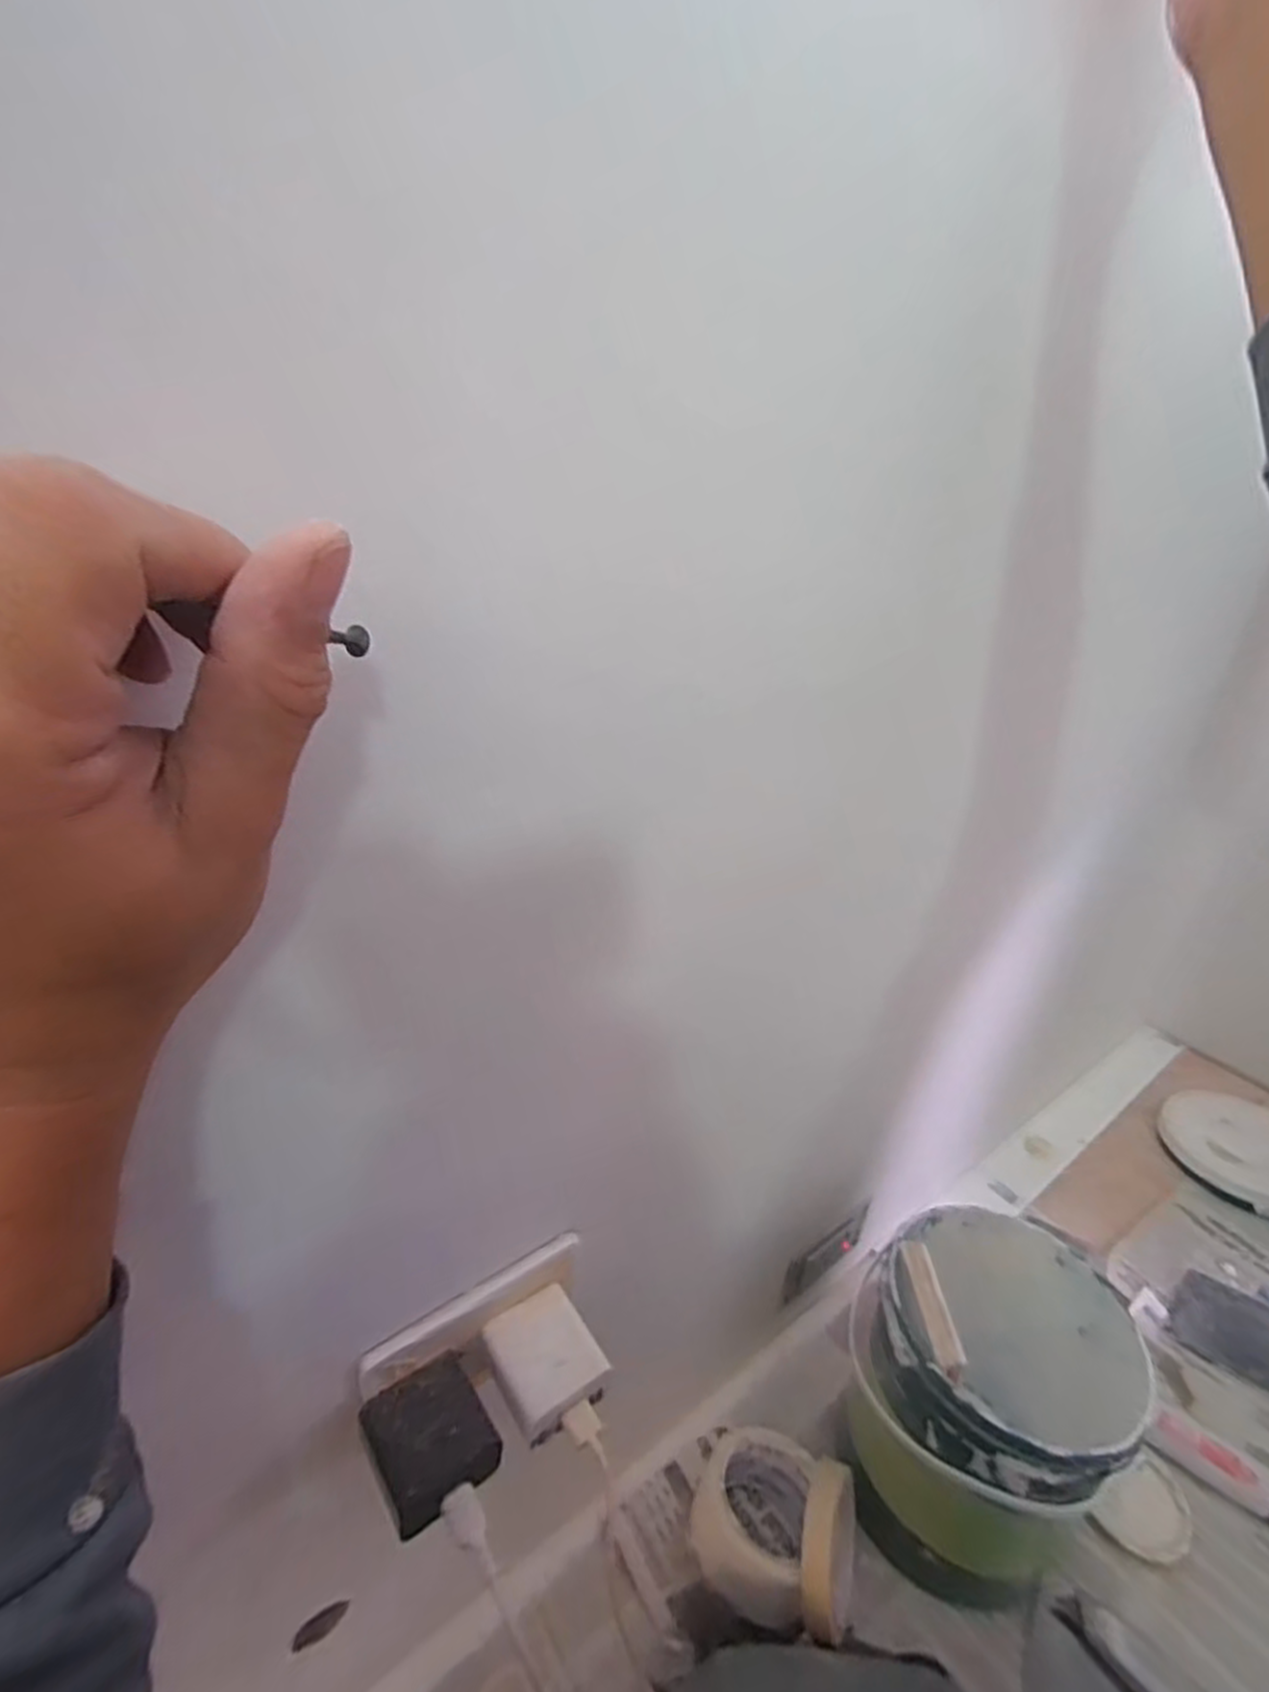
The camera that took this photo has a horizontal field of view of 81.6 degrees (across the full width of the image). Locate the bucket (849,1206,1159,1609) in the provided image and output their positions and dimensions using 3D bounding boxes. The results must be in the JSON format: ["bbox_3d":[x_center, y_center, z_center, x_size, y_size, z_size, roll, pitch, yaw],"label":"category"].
[{"bbox_3d":[0.261,0.421,0.564,0.182,0.224,0.169,4,27,-2],"label":"bucket"}]

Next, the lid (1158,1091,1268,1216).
[{"bbox_3d":[0.799,0.391,0.963,0.193,0.038,0.178,-18,35,-38],"label":"lid"}]

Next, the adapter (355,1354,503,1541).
[{"bbox_3d":[-0.094,0.271,0.339,0.049,0.023,0.050,-16,34,-36],"label":"adapter"}]

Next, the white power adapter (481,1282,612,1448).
[{"bbox_3d":[-0.046,0.261,0.375,0.048,0.021,0.054,-12,31,-30],"label":"white power adapter"}]

